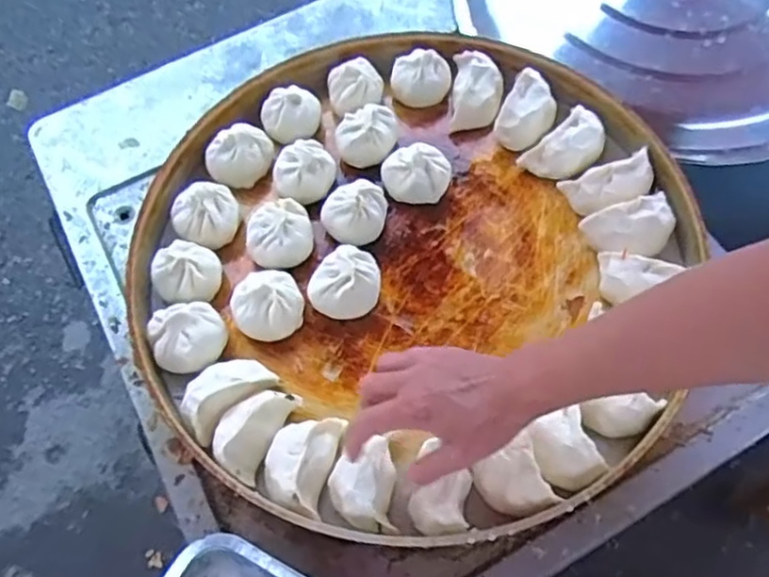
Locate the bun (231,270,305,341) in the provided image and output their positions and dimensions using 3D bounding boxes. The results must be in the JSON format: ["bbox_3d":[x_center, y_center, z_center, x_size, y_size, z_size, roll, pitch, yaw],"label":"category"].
[{"bbox_3d":[-0.111,0.018,0.648,0.067,0.050,0.062,-2,63,3],"label":"bun"}]

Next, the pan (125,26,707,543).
[{"bbox_3d":[0.015,-0.039,0.662,0.501,0.070,0.521,-2,63,3],"label":"pan"}]

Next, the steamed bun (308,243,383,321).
[{"bbox_3d":[-0.039,-0.004,0.658,0.067,0.047,0.059,-4,63,1],"label":"steamed bun"}]

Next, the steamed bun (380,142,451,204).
[{"bbox_3d":[0.032,-0.124,0.706,0.073,0.047,0.057,22,67,14],"label":"steamed bun"}]

